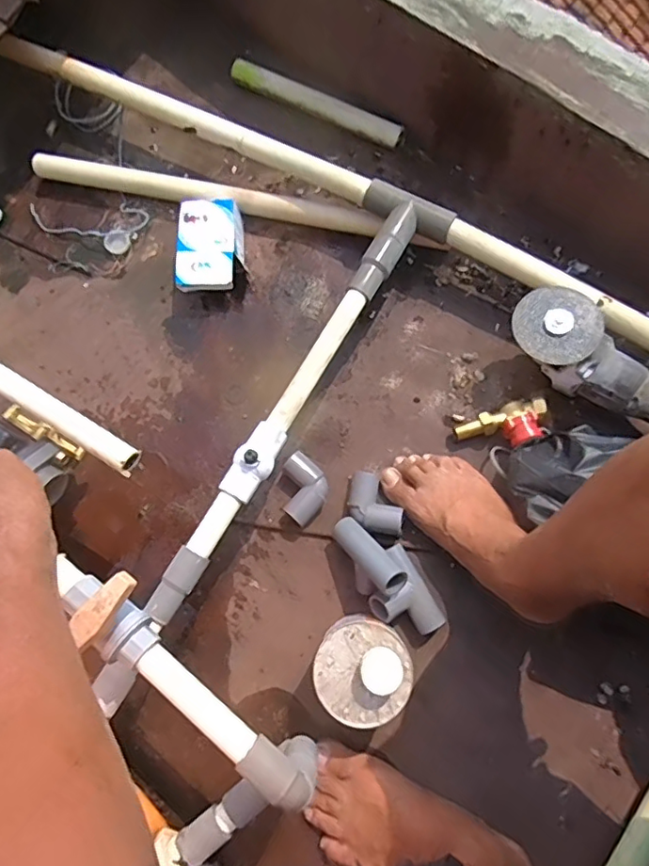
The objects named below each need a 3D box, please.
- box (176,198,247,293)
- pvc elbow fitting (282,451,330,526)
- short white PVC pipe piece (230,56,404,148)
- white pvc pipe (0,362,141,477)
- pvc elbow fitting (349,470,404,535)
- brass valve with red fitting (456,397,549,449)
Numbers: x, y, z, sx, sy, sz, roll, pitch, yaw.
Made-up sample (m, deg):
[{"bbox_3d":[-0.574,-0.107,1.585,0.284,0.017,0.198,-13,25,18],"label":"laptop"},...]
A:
[{"bbox_3d":[-0.152,-0.249,0.763,0.088,0.055,0.128,0,75,2],"label":"box"},{"bbox_3d":[-0.028,0.069,0.684,0.066,0.029,0.068,38,79,11],"label":"pvc elbow fitting"},{"bbox_3d":[-0.012,-0.485,0.822,0.276,0.038,0.030,28,77,9],"label":"short white PVC pipe piece"},{"bbox_3d":[-0.393,-0.097,0.565,0.491,0.022,0.026,30,78,9],"label":"white pvc pipe"},{"bbox_3d":[0.059,0.088,0.676,0.049,0.029,0.083,-38,77,-8],"label":"pvc elbow fitting"},{"bbox_3d":[0.223,-0.005,0.684,0.113,0.042,0.058,-23,75,-4],"label":"brass valve with red fitting"}]

